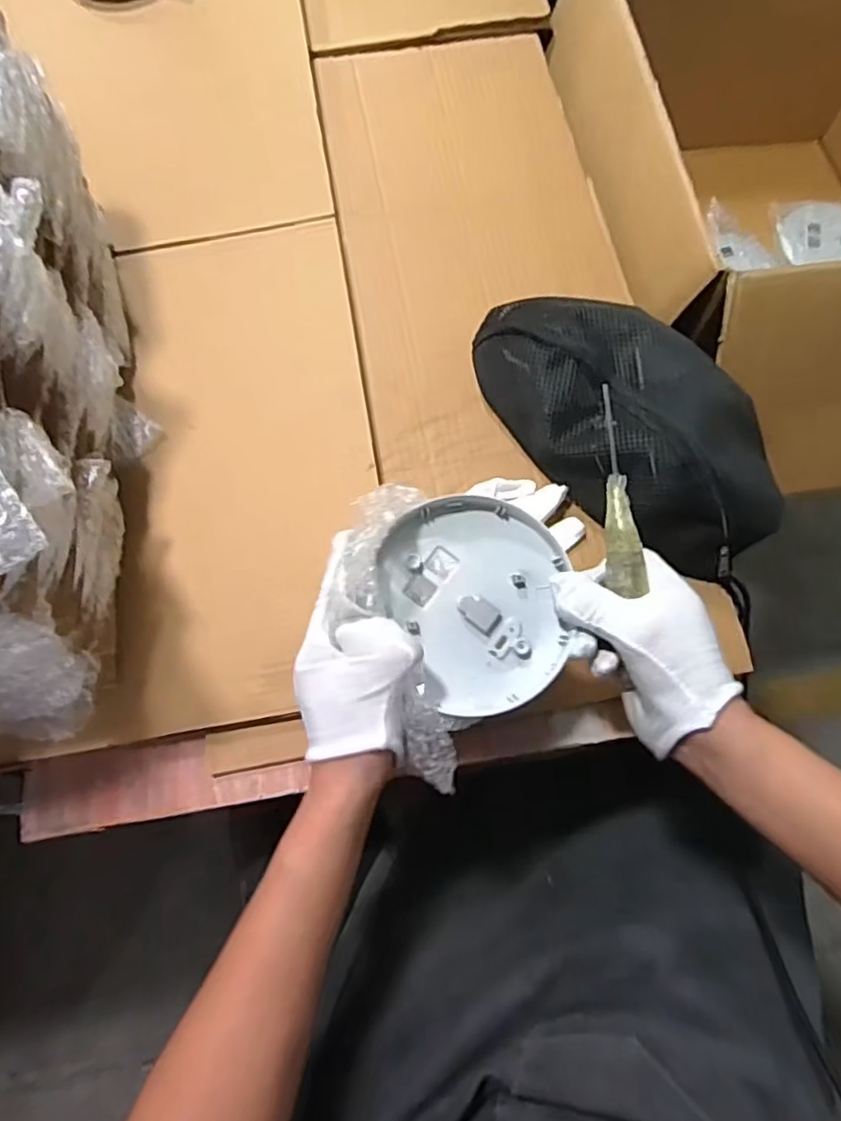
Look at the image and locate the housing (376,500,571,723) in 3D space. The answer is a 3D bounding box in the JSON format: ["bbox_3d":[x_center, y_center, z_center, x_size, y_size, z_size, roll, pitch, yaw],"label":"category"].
[{"bbox_3d":[0.040,0.024,0.409,0.111,0.027,0.131,-28,76,-10],"label":"housing"}]

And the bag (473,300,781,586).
[{"bbox_3d":[0.162,-0.114,0.501,0.142,0.077,0.272,-32,77,-11],"label":"bag"}]

